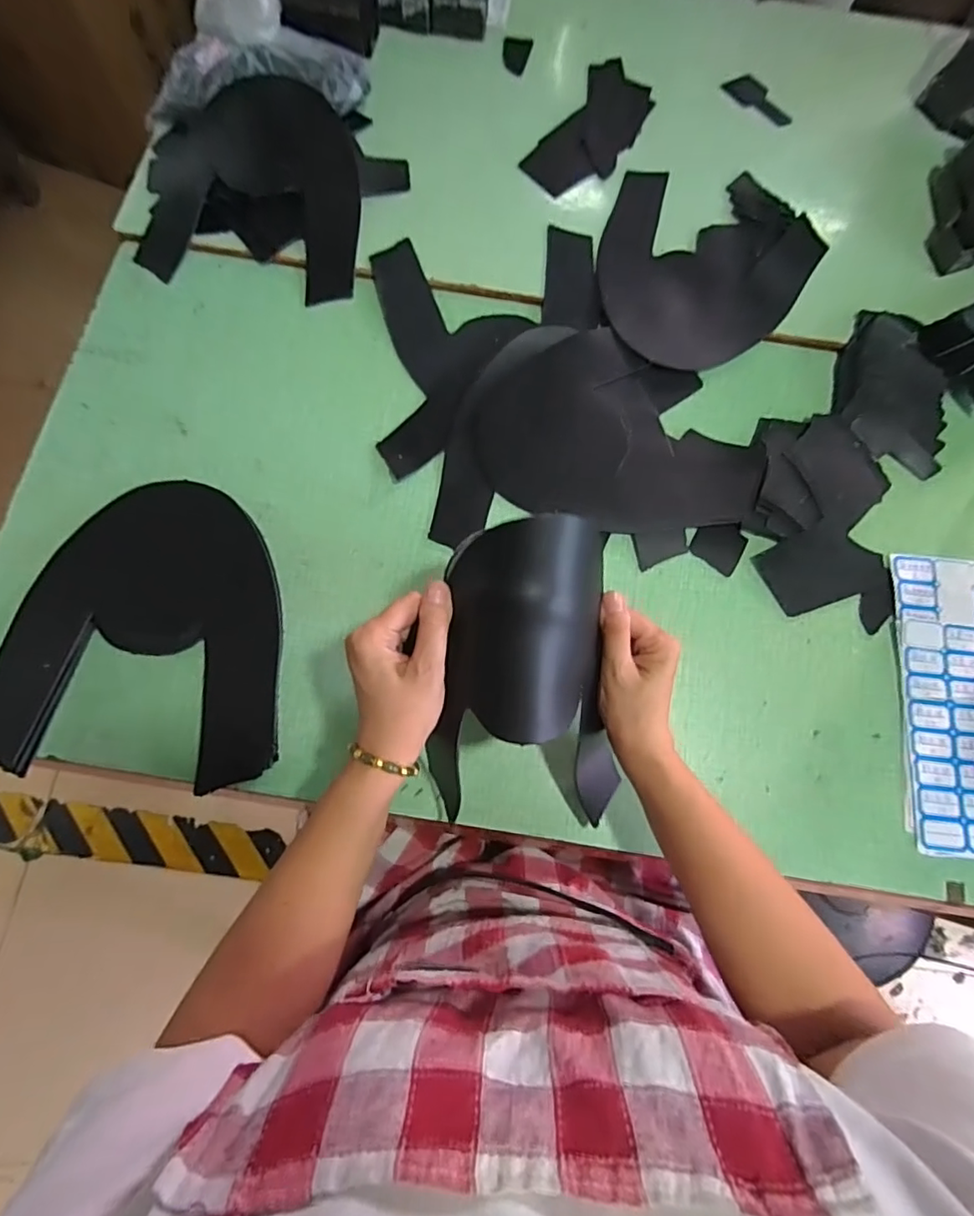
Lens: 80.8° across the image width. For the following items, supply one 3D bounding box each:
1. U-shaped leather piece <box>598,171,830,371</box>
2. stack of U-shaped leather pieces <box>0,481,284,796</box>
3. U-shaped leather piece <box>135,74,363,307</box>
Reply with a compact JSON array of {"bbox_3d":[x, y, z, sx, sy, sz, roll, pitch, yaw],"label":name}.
[{"bbox_3d":[0.221,-0.355,0.611,0.222,0.008,0.233,0,76,-2],"label":"U-shaped leather piece"},{"bbox_3d":[-0.284,0.016,0.490,0.232,0.034,0.243,9,76,1],"label":"stack of U-shaped leather pieces"},{"bbox_3d":[-0.251,-0.451,0.610,0.228,0.038,0.238,2,76,-1],"label":"U-shaped leather piece"}]

